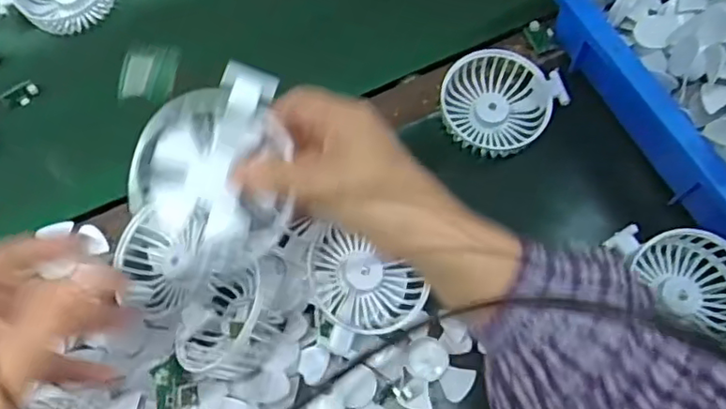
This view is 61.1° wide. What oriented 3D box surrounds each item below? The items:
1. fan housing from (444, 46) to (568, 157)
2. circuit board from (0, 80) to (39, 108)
[{"bbox_3d":[0.113,-0.083,0.514,0.092,0.029,0.084,23,70,11],"label":"fan housing"},{"bbox_3d":[-0.304,-0.098,0.545,0.031,0.017,0.010,-35,70,-12],"label":"circuit board"}]

